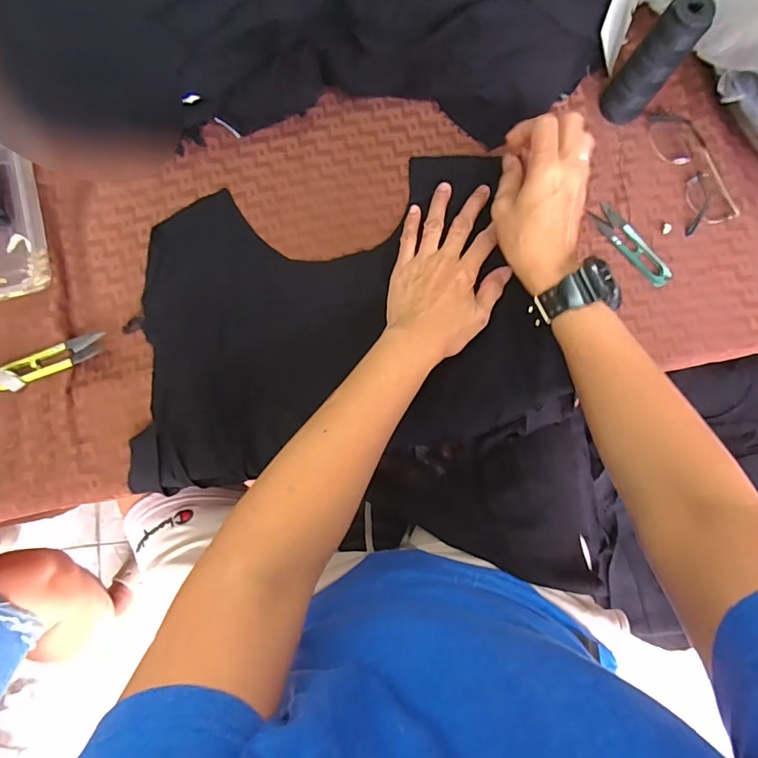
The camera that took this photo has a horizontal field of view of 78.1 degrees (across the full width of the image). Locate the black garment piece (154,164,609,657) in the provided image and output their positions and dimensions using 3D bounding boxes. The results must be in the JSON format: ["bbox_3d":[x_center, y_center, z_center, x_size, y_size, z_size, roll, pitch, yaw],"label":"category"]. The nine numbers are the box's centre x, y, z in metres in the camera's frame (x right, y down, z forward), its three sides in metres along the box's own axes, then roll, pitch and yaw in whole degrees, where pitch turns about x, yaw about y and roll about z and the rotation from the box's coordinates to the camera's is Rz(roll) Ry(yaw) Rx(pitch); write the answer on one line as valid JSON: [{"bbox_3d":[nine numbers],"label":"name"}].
[{"bbox_3d":[-0.035,-0.062,0.440,0.380,0.037,0.271,-9,86,-4],"label":"black garment piece"}]

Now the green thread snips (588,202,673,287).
[{"bbox_3d":[0.249,-0.133,0.458,0.026,0.007,0.097,-42,89,-6],"label":"green thread snips"}]

